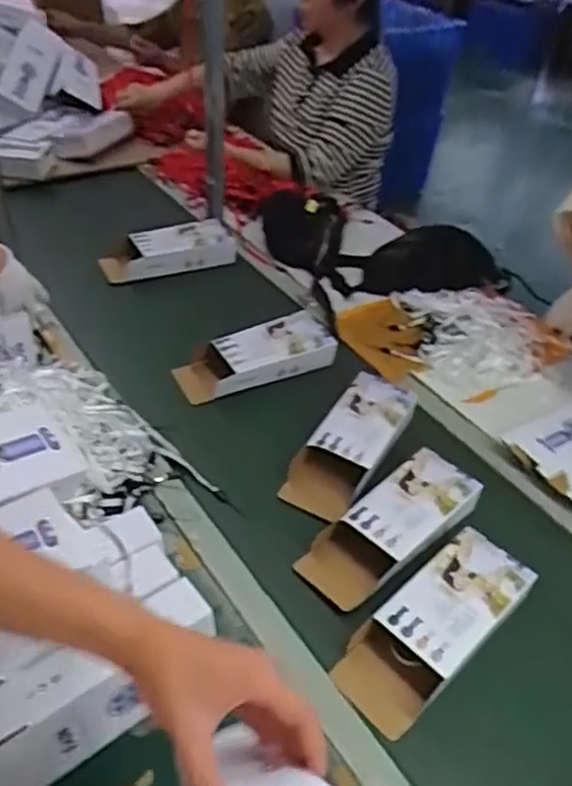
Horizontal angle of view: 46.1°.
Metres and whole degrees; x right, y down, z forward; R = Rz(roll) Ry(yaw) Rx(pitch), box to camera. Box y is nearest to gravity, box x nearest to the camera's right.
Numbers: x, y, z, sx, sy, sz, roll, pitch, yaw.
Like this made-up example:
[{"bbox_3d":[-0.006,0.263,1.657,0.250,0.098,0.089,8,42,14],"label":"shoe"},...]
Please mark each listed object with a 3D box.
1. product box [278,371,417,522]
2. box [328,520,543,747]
[{"bbox_3d":[0.100,0.068,0.961,0.105,0.060,0.261,25,44,20],"label":"product box"},{"bbox_3d":[0.171,0.261,0.760,0.249,0.058,0.099,-28,51,-34],"label":"box"}]

